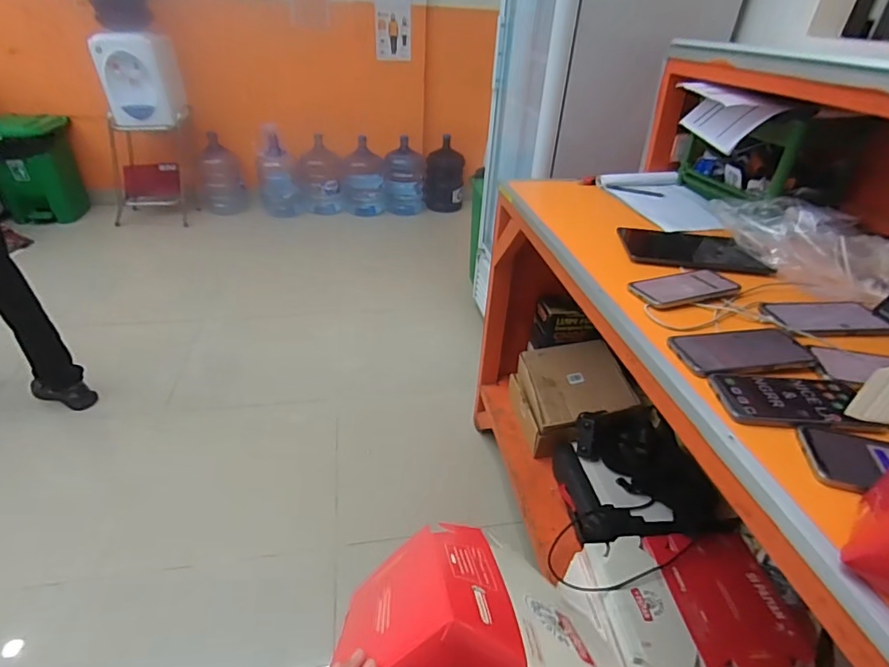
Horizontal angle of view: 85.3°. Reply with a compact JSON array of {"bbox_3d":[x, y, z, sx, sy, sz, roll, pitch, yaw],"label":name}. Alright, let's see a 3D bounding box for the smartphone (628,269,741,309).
[{"bbox_3d":[0.386,-0.076,0.785,0.168,0.015,0.077,-9,36,-17],"label":"smartphone"}]

